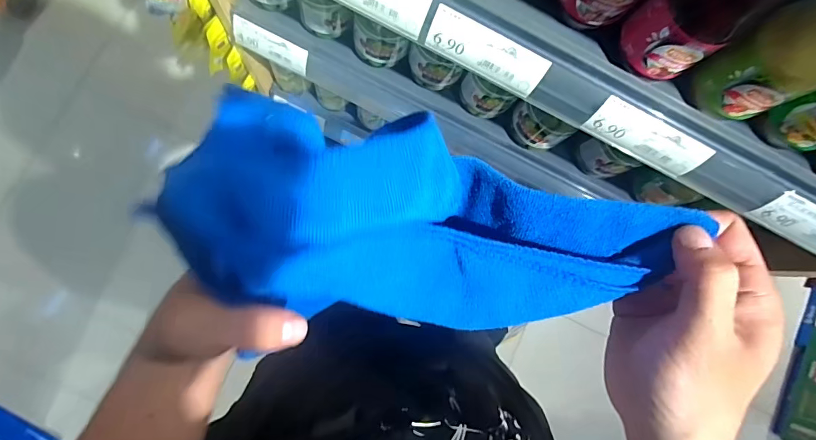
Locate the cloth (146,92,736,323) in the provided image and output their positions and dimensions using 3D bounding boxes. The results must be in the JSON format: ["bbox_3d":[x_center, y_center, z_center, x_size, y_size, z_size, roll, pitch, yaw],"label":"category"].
[{"bbox_3d":[0.012,0.006,0.203,0.221,0.072,0.089,10,82,-20],"label":"cloth"}]

